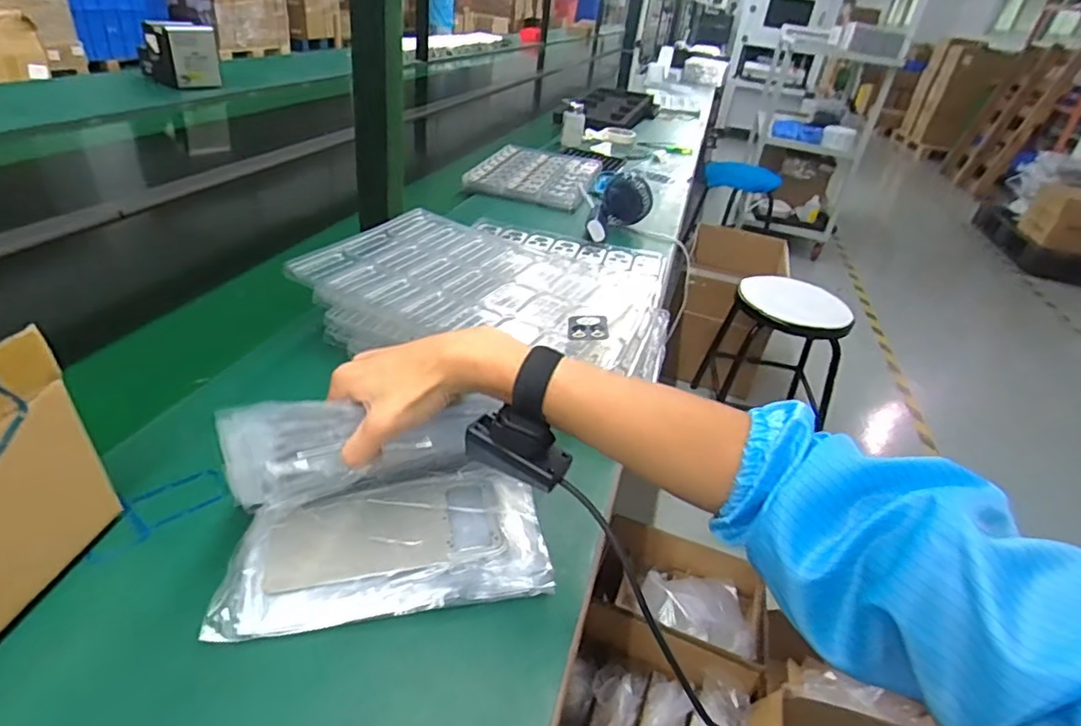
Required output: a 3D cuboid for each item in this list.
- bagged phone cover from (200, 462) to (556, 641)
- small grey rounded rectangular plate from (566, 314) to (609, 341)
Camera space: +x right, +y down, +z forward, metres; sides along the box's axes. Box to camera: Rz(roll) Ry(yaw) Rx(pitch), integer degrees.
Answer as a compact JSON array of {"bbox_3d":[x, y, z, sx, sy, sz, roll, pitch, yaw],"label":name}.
[{"bbox_3d":[-0.104,0.119,0.412,0.206,0.009,0.113,-3,34,-17],"label":"bagged phone cover"},{"bbox_3d":[0.045,-0.035,0.569,0.038,0.006,0.050,-5,34,7],"label":"small grey rounded rectangular plate"}]

